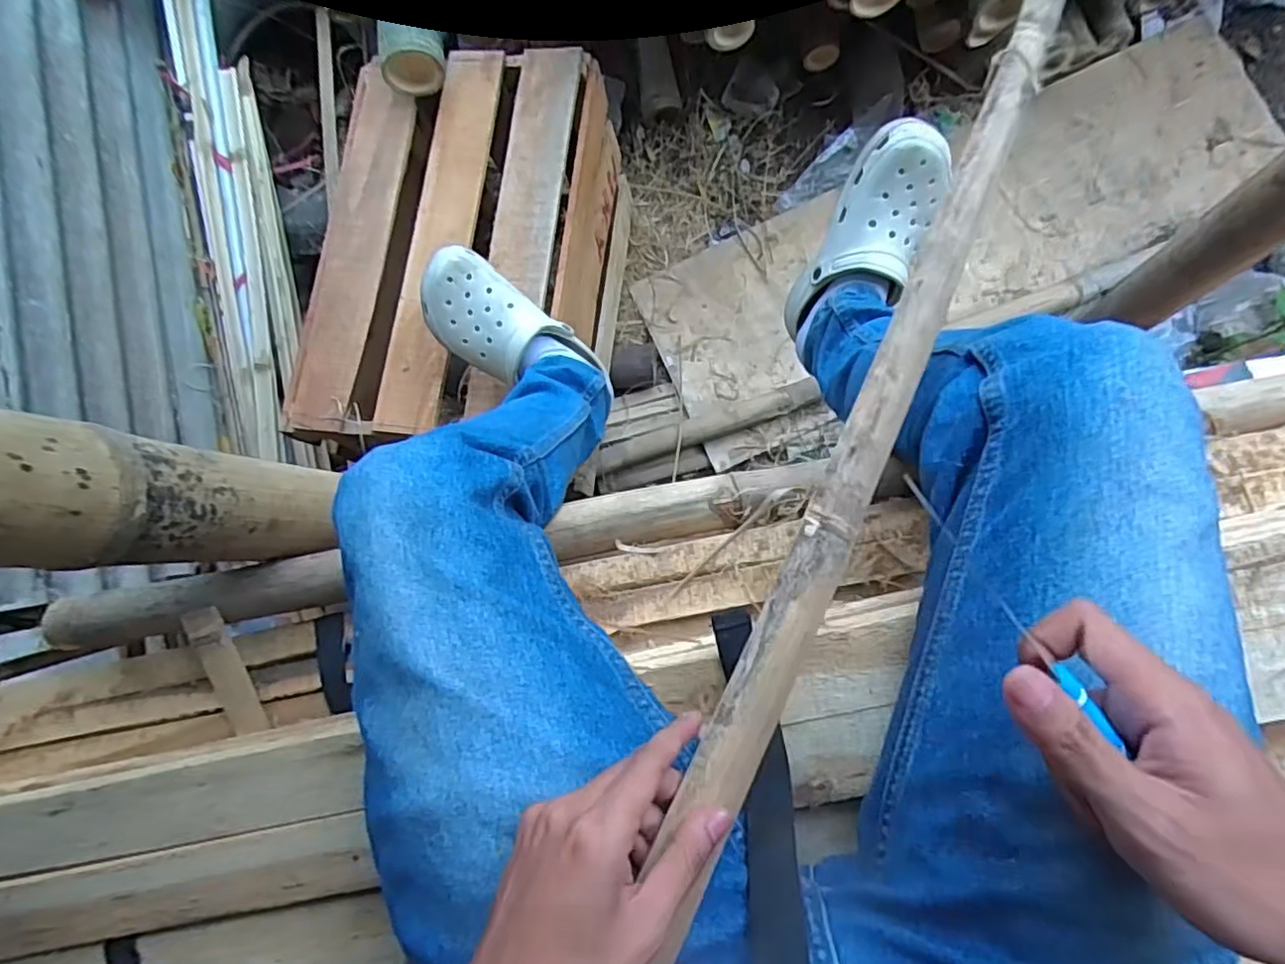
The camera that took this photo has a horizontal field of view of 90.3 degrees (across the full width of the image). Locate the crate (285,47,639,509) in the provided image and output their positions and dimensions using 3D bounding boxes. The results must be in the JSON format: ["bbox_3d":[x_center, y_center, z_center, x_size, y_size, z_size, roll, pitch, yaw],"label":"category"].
[{"bbox_3d":[-0.258,-0.333,1.026,0.389,0.322,0.575,3,86,7],"label":"crate"}]

